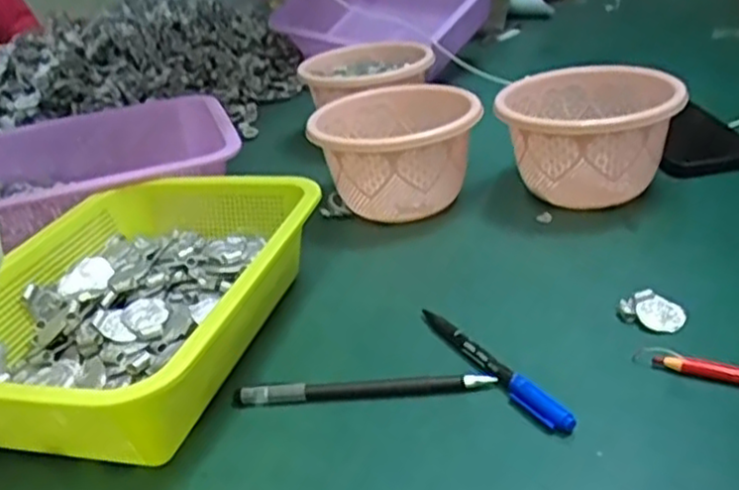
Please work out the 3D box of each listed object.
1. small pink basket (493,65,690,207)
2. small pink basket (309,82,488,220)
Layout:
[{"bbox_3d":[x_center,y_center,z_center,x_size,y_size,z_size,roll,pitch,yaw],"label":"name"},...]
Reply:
[{"bbox_3d":[0.190,-0.091,0.625,0.140,0.089,0.160,10,33,30],"label":"small pink basket"},{"bbox_3d":[0.026,-0.078,0.644,0.138,0.090,0.124,-1,29,13],"label":"small pink basket"}]

